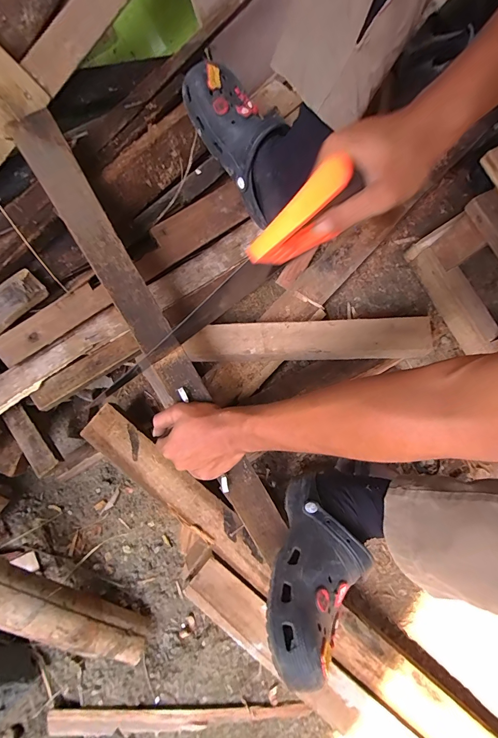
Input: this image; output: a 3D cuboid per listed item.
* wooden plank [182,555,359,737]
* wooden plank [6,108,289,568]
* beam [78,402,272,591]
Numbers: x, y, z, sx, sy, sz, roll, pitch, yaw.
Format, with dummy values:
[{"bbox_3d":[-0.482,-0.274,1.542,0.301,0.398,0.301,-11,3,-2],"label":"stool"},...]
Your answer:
[{"bbox_3d":[0.032,0.374,0.477,0.271,0.035,0.060,41,81,8],"label":"wooden plank"},{"bbox_3d":[-0.120,-0.035,0.440,0.054,0.011,0.621,-30,92,-7],"label":"wooden plank"},{"bbox_3d":[-0.097,0.179,0.498,0.332,0.026,0.058,39,80,7],"label":"beam"}]

